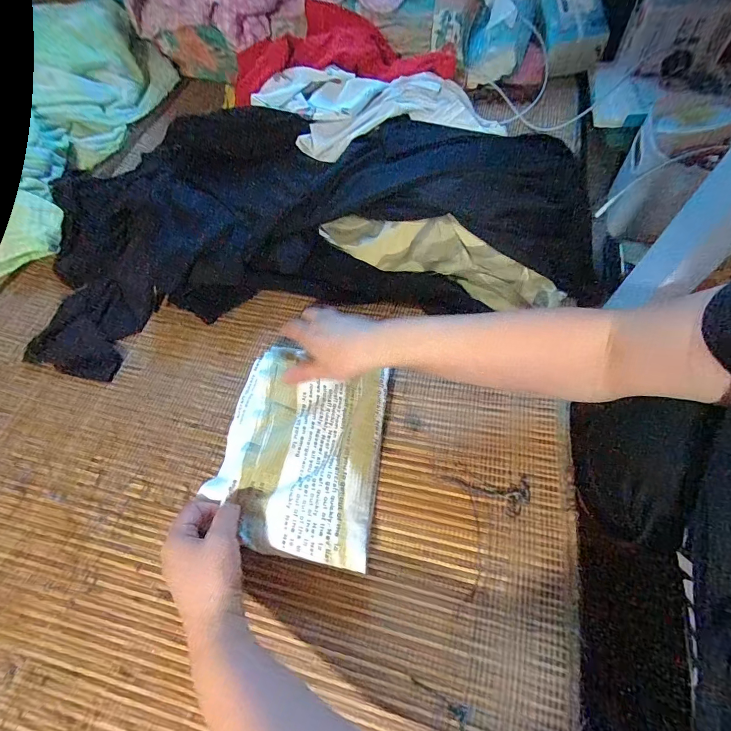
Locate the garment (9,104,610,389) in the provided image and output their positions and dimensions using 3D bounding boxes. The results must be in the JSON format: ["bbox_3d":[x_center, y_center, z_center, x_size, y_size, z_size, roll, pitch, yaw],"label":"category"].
[{"bbox_3d":[-0.091,-0.207,0.511,0.710,0.106,0.359,-7,61,-1],"label":"garment"}]

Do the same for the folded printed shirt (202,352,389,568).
[{"bbox_3d":[-0.063,0.077,0.373,0.157,0.028,0.198,9,63,6],"label":"folded printed shirt"}]

